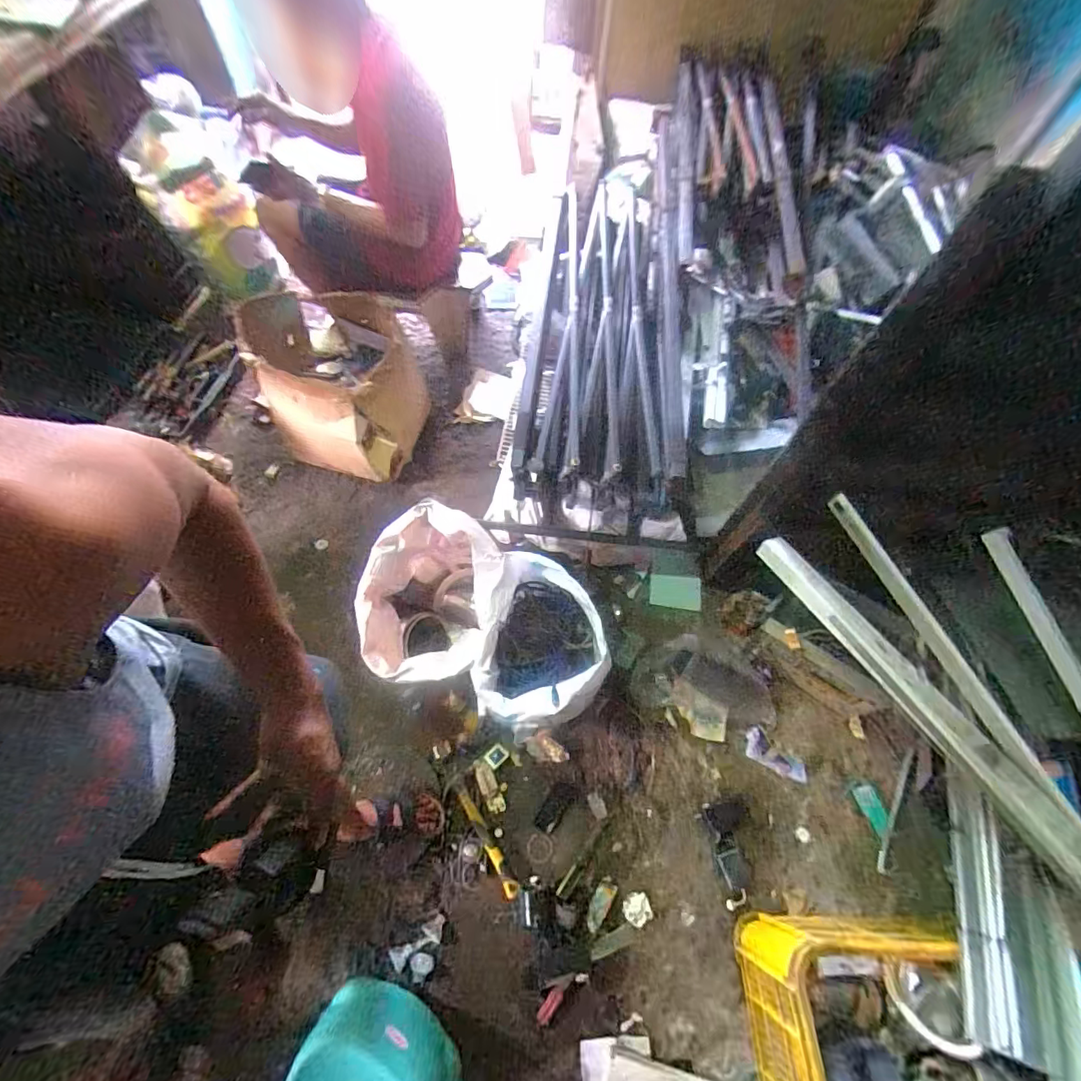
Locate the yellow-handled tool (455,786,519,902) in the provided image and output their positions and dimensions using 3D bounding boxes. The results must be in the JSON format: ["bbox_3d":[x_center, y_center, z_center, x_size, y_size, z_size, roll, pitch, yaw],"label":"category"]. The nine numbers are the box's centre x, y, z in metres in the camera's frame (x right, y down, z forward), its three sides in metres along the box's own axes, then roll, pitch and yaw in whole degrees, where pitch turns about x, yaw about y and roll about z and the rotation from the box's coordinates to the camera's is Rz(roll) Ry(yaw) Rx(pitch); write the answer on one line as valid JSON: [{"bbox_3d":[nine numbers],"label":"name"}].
[{"bbox_3d":[-0.123,0.678,1.097,0.033,0.015,0.248,-28,69,-16],"label":"yellow-handled tool"}]

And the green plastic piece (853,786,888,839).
[{"bbox_3d":[0.764,0.618,1.109,0.046,0.004,0.099,-26,59,10],"label":"green plastic piece"}]

